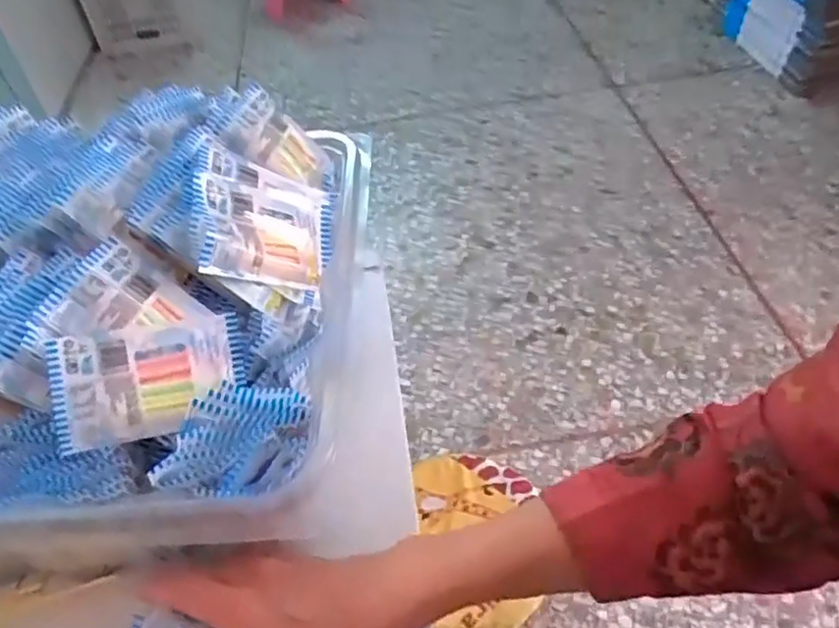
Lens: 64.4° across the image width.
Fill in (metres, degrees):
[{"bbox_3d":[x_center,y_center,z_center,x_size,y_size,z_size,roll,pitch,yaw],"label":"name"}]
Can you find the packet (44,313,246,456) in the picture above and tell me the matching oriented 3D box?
[{"bbox_3d":[-0.154,0.038,0.386,0.101,0.011,0.062,-8,79,-28],"label":"packet"}]

